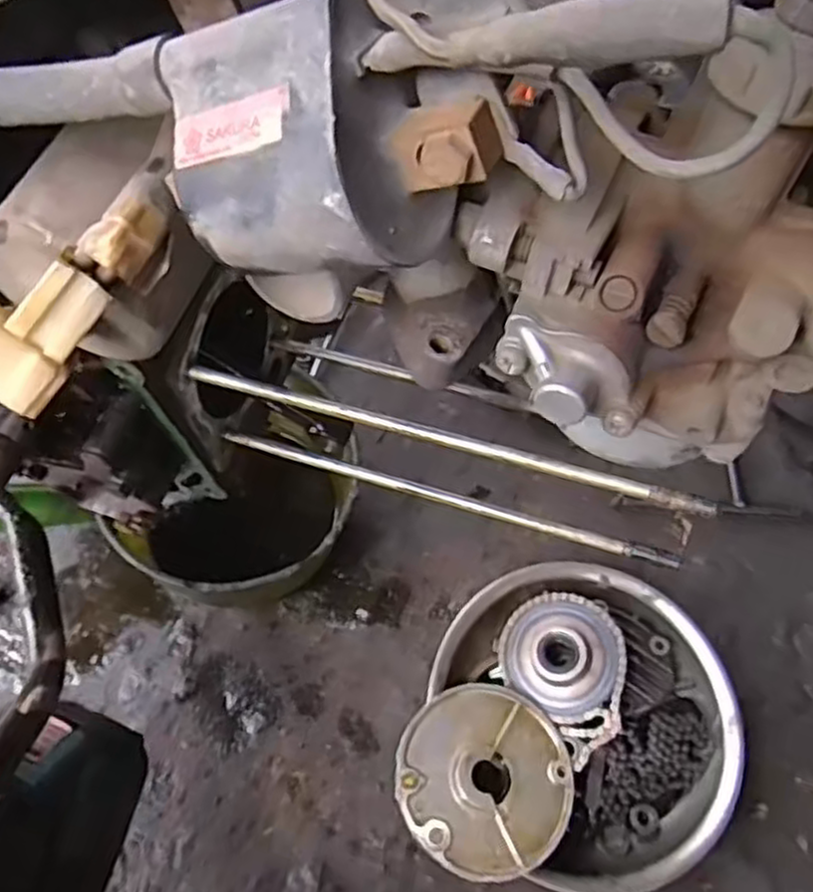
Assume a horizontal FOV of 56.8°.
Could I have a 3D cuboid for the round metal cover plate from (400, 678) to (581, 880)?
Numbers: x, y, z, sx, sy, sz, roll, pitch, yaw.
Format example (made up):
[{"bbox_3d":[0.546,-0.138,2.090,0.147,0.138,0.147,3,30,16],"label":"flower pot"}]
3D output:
[{"bbox_3d":[0.051,0.211,0.484,0.110,0.015,0.110,2,62,-3],"label":"round metal cover plate"}]

